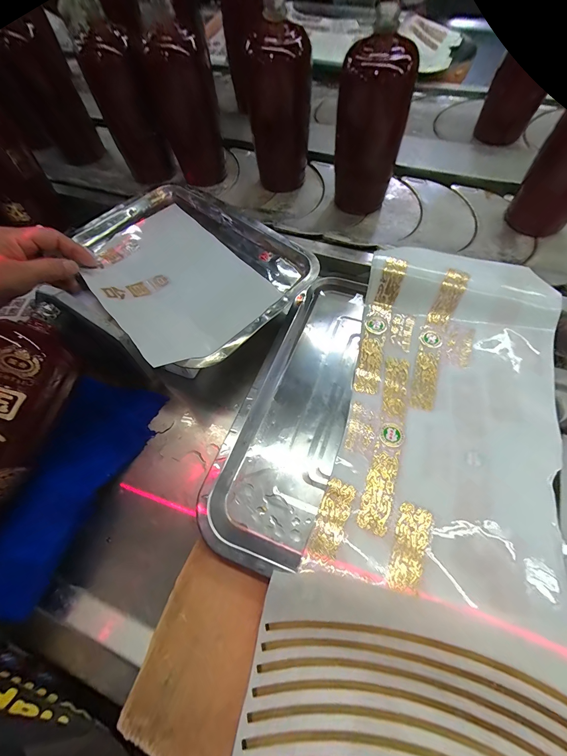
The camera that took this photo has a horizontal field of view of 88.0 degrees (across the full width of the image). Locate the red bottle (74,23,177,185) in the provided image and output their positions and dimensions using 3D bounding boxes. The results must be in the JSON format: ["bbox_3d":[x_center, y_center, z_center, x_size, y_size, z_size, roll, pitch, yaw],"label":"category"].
[{"bbox_3d":[-0.237,-0.404,0.455,0.075,0.178,0.066,-25,66,-9],"label":"red bottle"}]

